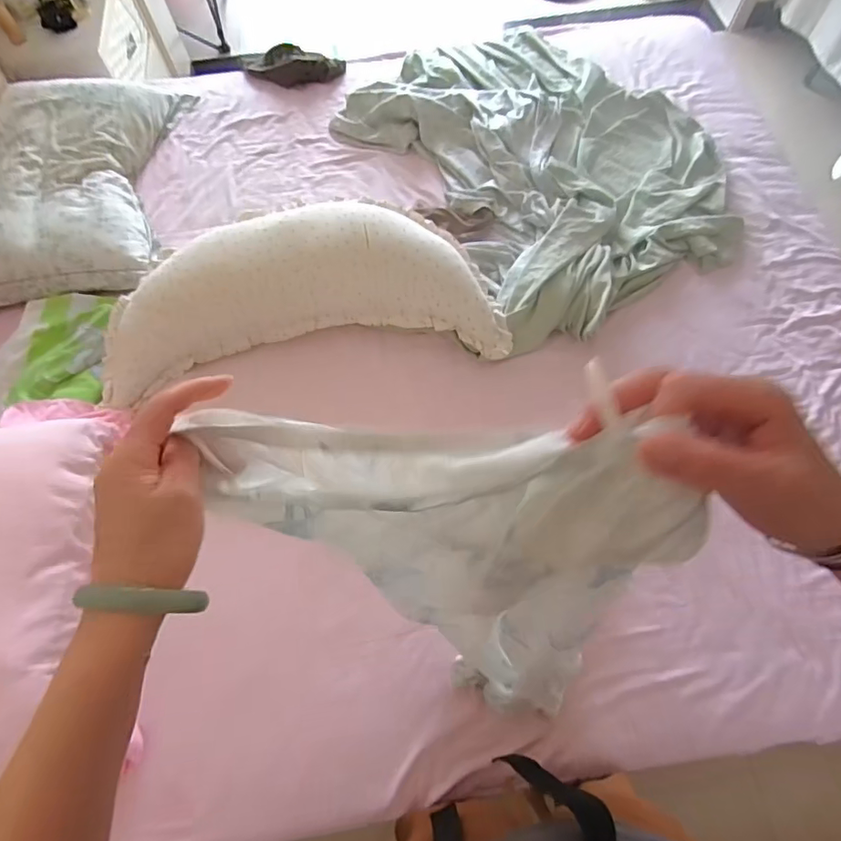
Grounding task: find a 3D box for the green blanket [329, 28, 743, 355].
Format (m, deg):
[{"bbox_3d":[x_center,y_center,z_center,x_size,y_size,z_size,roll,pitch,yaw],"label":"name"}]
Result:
[{"bbox_3d":[0.276,-0.652,1.215,0.743,0.100,0.935,-34,71,-10],"label":"green blanket"}]

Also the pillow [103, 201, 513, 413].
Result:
[{"bbox_3d":[-0.246,-0.256,1.031,0.796,0.188,0.350,-6,69,-2],"label":"pillow"}]

